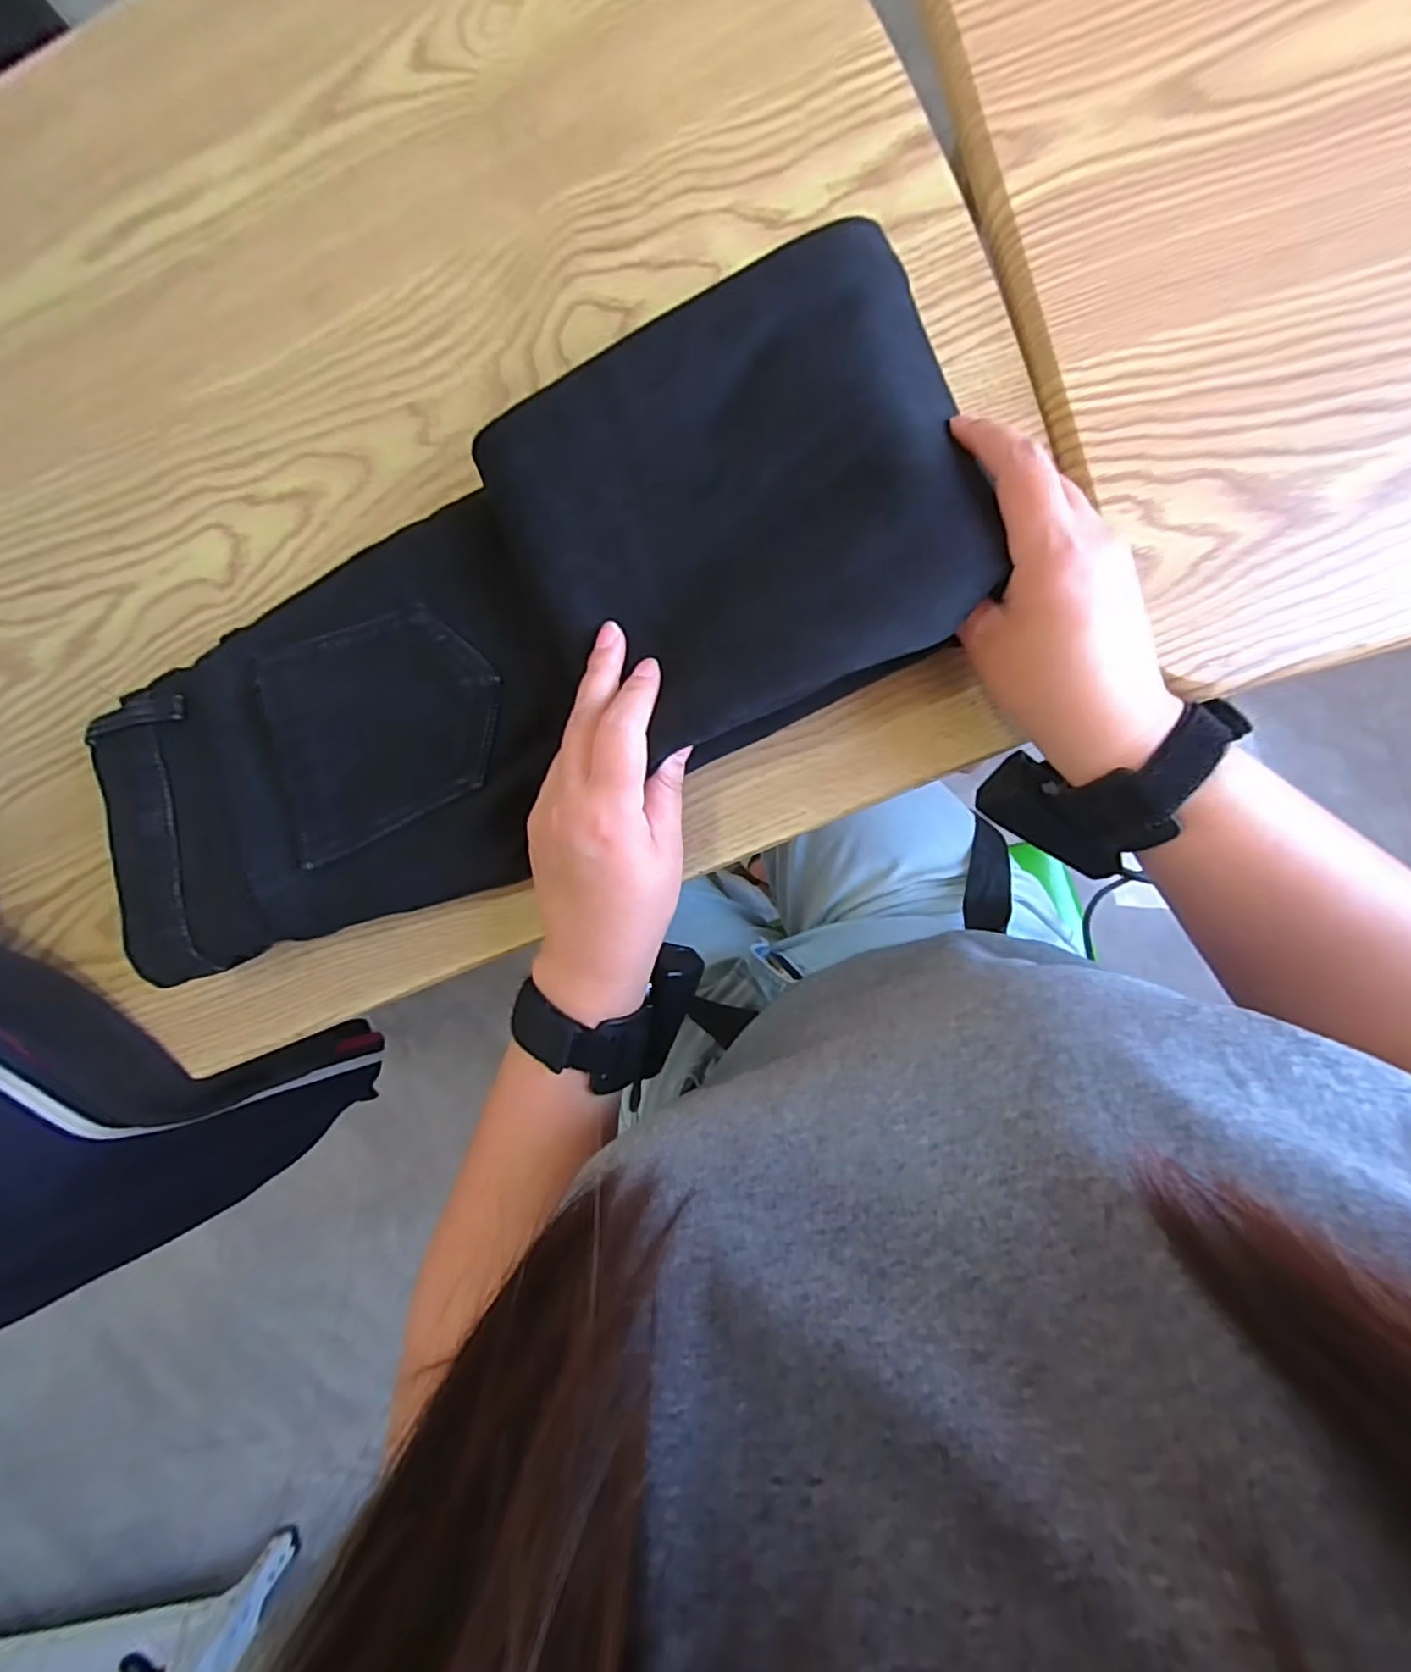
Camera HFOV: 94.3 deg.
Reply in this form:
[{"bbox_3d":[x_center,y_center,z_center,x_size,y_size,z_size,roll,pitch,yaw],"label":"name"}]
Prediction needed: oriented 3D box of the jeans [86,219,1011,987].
[{"bbox_3d":[-0.094,-0.085,0.303,0.441,0.052,0.176,-26,86,11],"label":"jeans"}]

